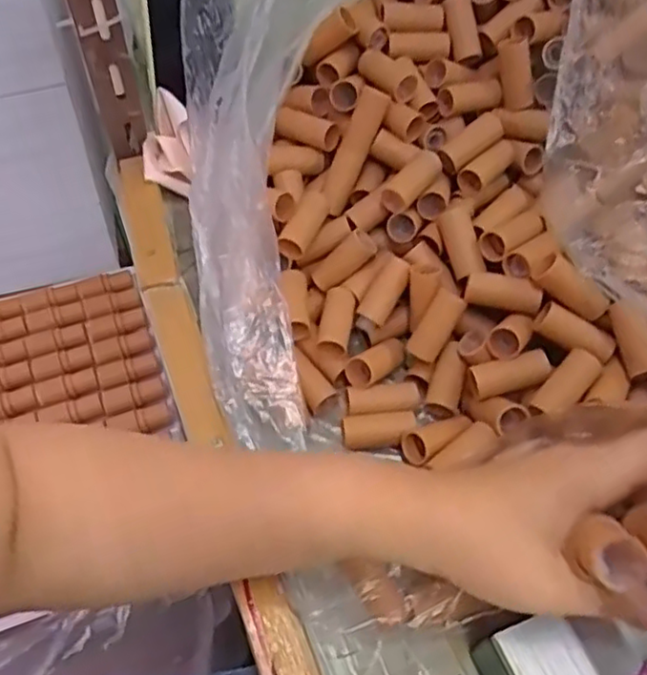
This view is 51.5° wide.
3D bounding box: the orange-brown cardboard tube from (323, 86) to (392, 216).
[{"bbox_3d":[0.020,-0.131,0.473,0.023,0.017,0.089,24,98,16],"label":"orange-brown cardboard tube"}]

